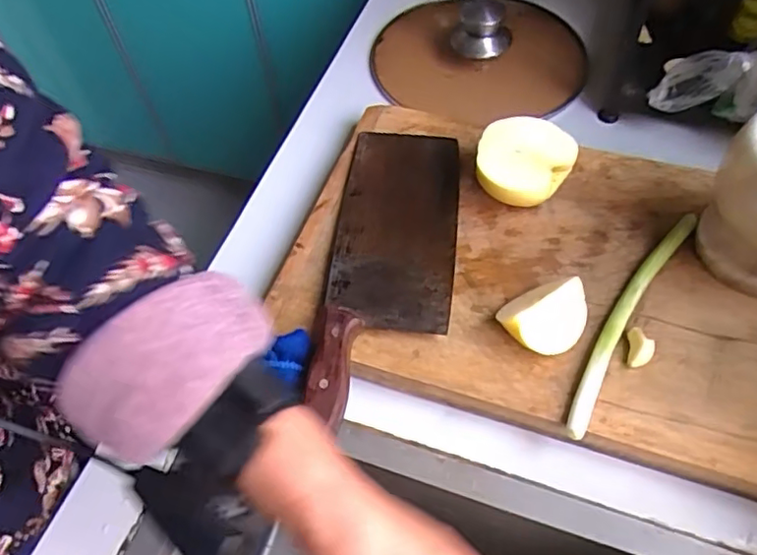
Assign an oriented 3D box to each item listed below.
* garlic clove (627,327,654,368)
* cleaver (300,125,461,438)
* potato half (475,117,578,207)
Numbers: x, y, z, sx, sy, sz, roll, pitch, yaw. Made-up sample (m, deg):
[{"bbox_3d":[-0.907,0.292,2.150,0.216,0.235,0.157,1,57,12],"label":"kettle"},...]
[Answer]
[{"bbox_3d":[0.194,0.051,0.443,0.017,0.014,0.031,8,54,7],"label":"garlic clove"},{"bbox_3d":[0.012,-0.022,0.493,0.100,0.031,0.298,6,54,5],"label":"cleaver"},{"bbox_3d":[0.124,-0.092,0.518,0.079,0.057,0.075,17,56,14],"label":"potato half"}]

